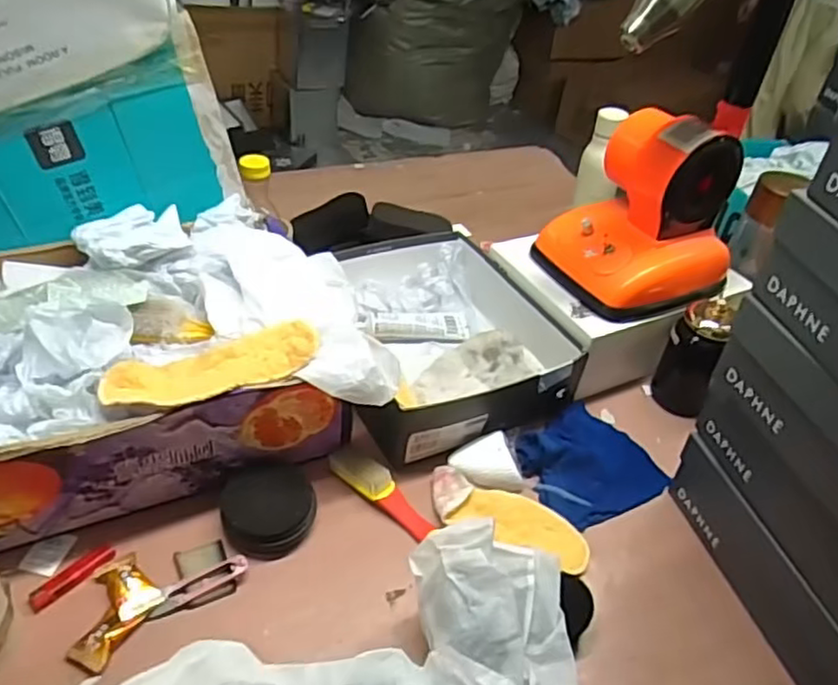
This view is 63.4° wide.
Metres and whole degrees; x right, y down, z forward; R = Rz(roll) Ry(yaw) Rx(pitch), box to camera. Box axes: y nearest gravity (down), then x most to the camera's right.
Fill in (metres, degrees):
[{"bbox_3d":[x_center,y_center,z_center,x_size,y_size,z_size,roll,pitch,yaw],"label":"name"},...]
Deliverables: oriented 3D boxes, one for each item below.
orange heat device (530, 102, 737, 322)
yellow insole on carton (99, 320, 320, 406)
[{"bbox_3d":[0.285,-0.168,0.842,0.190,0.198,0.178,-16,45,-25],"label":"orange heat device"},{"bbox_3d":[-0.194,0.024,0.649,0.199,0.031,0.065,-13,44,-22],"label":"yellow insole on carton"}]

